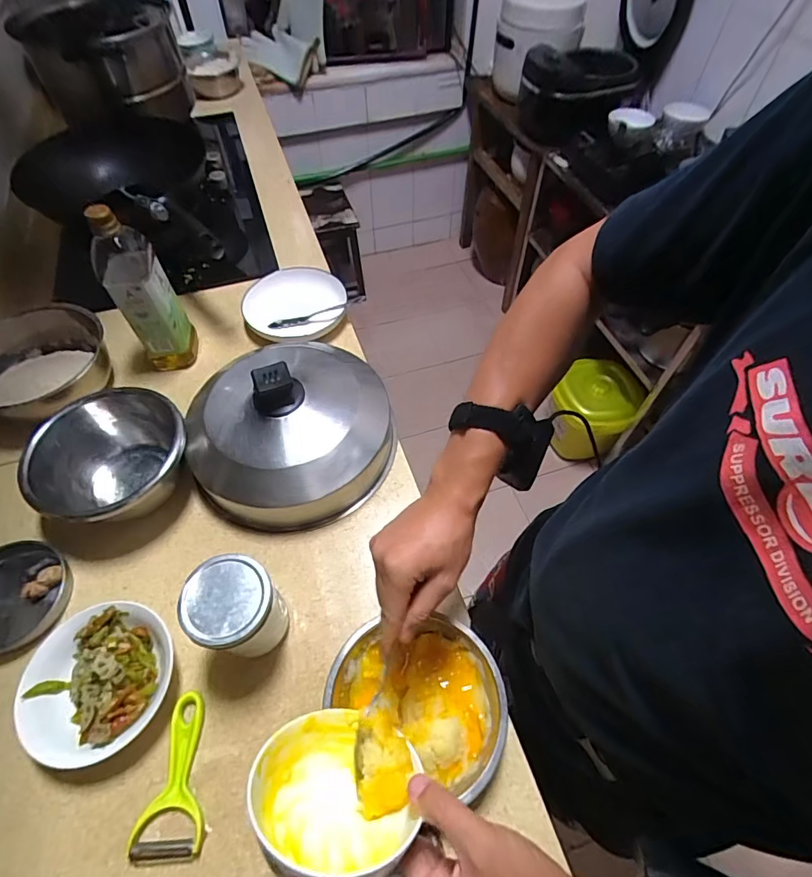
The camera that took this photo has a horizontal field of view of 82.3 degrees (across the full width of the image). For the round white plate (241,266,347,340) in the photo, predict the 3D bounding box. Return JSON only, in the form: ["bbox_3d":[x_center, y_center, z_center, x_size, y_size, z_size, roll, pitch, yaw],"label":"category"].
[{"bbox_3d":[-0.191,-0.240,0.840,0.174,0.036,0.177,0,57,0],"label":"round white plate"}]

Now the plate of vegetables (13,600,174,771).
[{"bbox_3d":[-0.328,0.261,0.500,0.133,0.051,0.146,0,57,0],"label":"plate of vegetables"}]

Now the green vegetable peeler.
[{"bbox_3d":[-0.225,0.337,0.469,0.066,0.016,0.138,1,57,1],"label":"green vegetable peeler"}]

